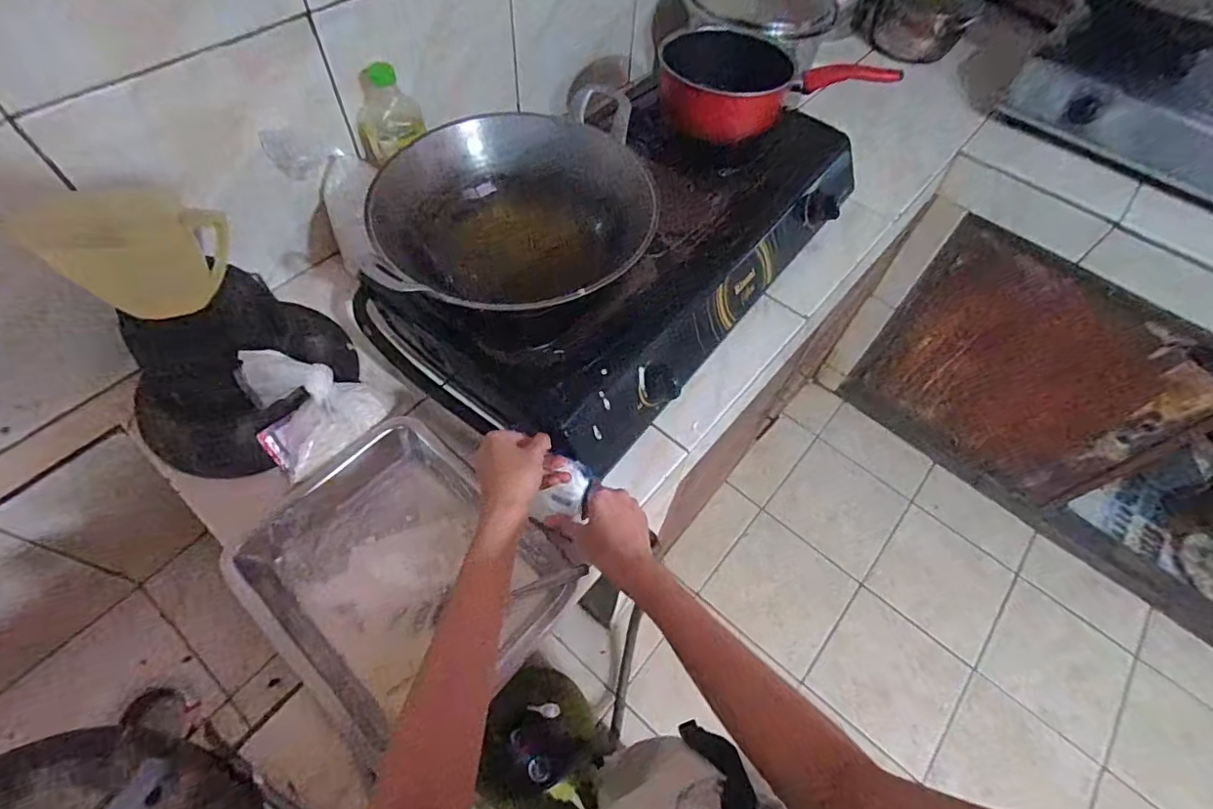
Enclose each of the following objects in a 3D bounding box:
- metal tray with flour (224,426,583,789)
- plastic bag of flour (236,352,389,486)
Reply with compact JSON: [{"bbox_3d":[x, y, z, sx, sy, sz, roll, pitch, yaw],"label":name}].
[{"bbox_3d":[-0.212,0.174,0.581,0.299,0.071,0.248,40,64,19],"label":"metal tray with flour"},{"bbox_3d":[-0.317,-0.005,0.589,0.067,0.134,0.123,41,64,19],"label":"plastic bag of flour"}]

